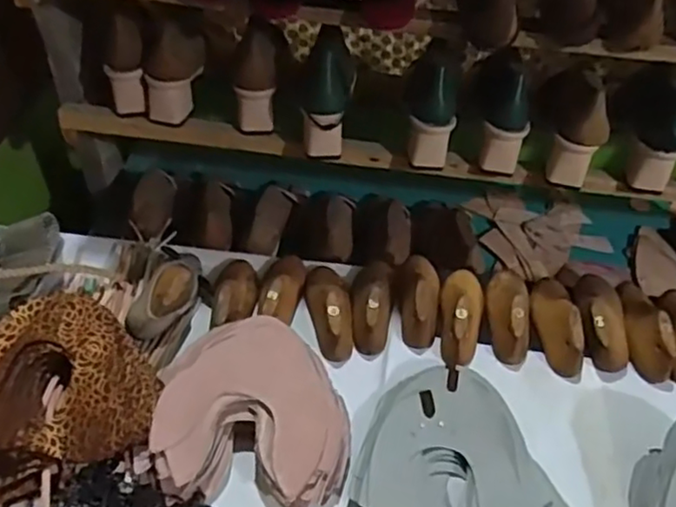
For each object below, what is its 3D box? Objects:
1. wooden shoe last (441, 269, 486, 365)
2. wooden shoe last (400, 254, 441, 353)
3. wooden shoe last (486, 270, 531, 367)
[{"bbox_3d":[0.151,0.068,0.779,0.057,0.047,0.148,10,46,7],"label":"wooden shoe last"},{"bbox_3d":[0.102,0.045,0.797,0.051,0.048,0.139,7,45,4],"label":"wooden shoe last"},{"bbox_3d":[0.208,0.067,0.787,0.054,0.052,0.135,9,46,6],"label":"wooden shoe last"}]

